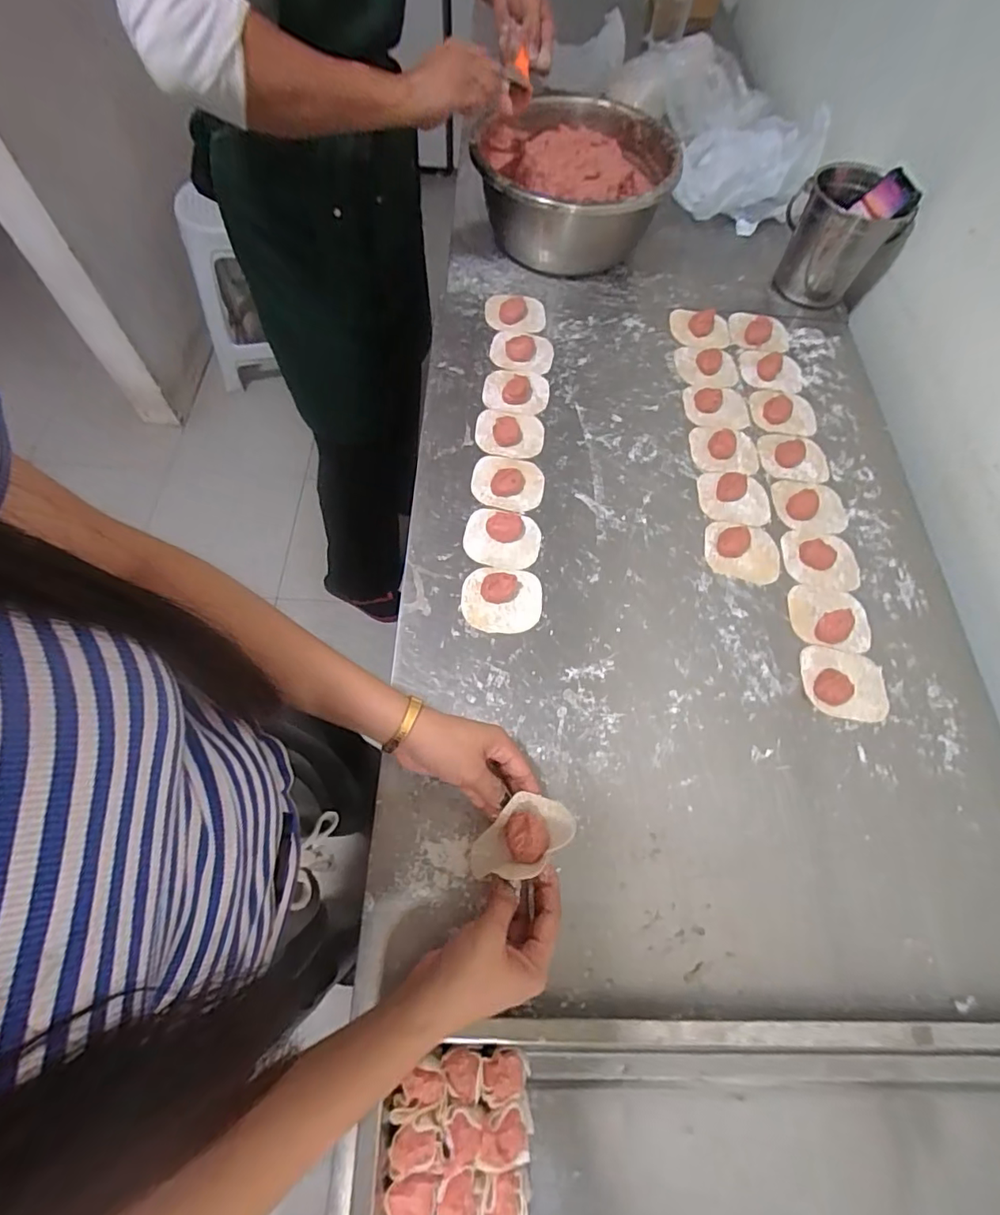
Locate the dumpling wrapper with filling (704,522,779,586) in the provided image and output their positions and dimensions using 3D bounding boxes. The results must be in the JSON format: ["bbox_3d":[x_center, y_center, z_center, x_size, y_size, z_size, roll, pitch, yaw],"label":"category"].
[{"bbox_3d":[0.275,-0.064,0.610,0.082,0.013,0.072,8,65,0],"label":"dumpling wrapper with filling"}]

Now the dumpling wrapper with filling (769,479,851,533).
[{"bbox_3d":[0.374,-0.121,0.643,0.087,0.015,0.072,10,65,1],"label":"dumpling wrapper with filling"}]

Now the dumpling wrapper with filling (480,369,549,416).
[{"bbox_3d":[0.021,-0.282,0.701,0.084,0.011,0.073,5,65,-1],"label":"dumpling wrapper with filling"}]

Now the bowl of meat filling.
[{"bbox_3d":[0.104,-0.601,0.794,0.263,0.141,0.252,9,65,1],"label":"bowl of meat filling"}]

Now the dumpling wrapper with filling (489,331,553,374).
[{"bbox_3d":[0.030,-0.349,0.734,0.084,0.015,0.071,5,65,-1],"label":"dumpling wrapper with filling"}]

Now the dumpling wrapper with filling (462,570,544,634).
[{"bbox_3d":[0.003,-0.012,0.563,0.083,0.027,0.072,3,65,-2],"label":"dumpling wrapper with filling"}]

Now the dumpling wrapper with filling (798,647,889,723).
[{"bbox_3d":[0.352,0.074,0.543,0.084,0.019,0.073,14,65,3],"label":"dumpling wrapper with filling"}]

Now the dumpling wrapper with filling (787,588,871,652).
[{"bbox_3d":[0.357,0.008,0.576,0.083,0.023,0.069,11,65,2],"label":"dumpling wrapper with filling"}]

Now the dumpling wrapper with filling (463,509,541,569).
[{"bbox_3d":[0.003,-0.078,0.602,0.083,0.014,0.071,9,65,1],"label":"dumpling wrapper with filling"}]

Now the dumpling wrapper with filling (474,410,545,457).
[{"bbox_3d":[0.012,-0.219,0.670,0.084,0.014,0.070,4,65,-1],"label":"dumpling wrapper with filling"}]

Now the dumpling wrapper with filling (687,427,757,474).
[{"bbox_3d":[0.284,-0.199,0.676,0.082,0.015,0.075,7,65,0],"label":"dumpling wrapper with filling"}]

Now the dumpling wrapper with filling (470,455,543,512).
[{"bbox_3d":[0.010,-0.149,0.635,0.083,0.012,0.075,10,65,1],"label":"dumpling wrapper with filling"}]

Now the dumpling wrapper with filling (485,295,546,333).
[{"bbox_3d":[0.022,-0.418,0.764,0.084,0.019,0.073,2,65,-3],"label":"dumpling wrapper with filling"}]

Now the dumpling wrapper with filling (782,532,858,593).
[{"bbox_3d":[0.366,-0.056,0.611,0.084,0.016,0.071,11,65,2],"label":"dumpling wrapper with filling"}]

